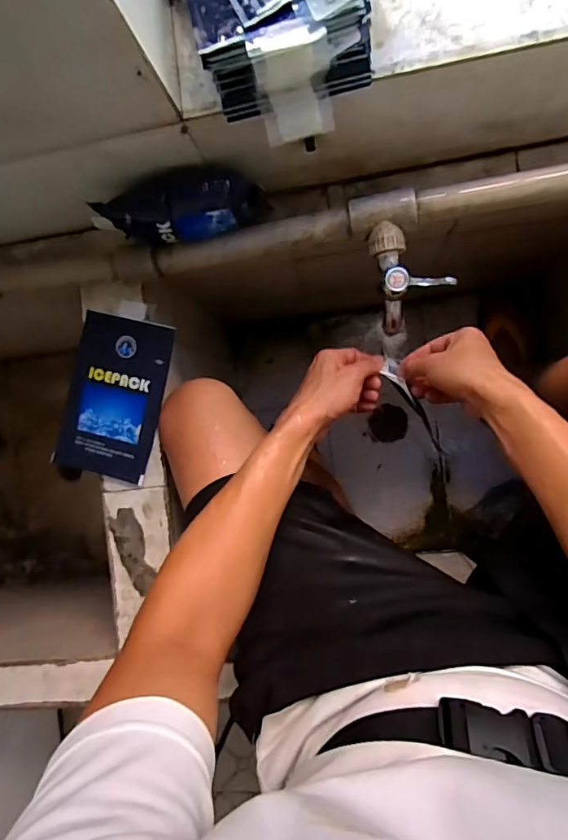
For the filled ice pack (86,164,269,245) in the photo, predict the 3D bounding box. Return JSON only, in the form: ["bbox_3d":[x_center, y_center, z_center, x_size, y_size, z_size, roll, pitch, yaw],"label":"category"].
[{"bbox_3d":[-0.097,-0.207,0.481,0.153,0.063,0.051,-8,90,8],"label":"filled ice pack"}]

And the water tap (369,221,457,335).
[{"bbox_3d":[0.121,-0.143,0.477,0.064,0.073,0.101,-12,89,8],"label":"water tap"}]

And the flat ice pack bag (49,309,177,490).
[{"bbox_3d":[-0.202,-0.028,0.585,0.116,0.012,0.187,15,93,7],"label":"flat ice pack bag"}]

